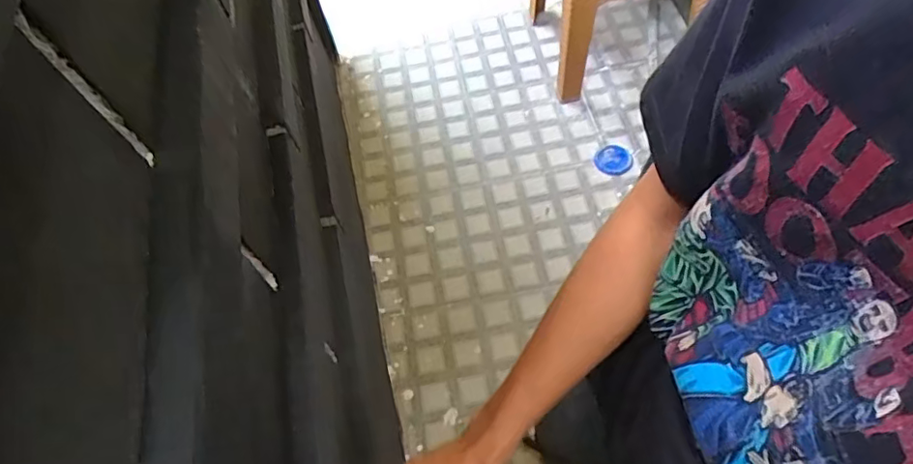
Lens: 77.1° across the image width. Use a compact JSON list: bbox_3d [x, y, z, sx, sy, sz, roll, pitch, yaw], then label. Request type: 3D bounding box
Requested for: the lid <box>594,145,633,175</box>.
[{"bbox_3d":[0.512,-0.235,1.869,0.113,0.019,0.128,-16,51,7],"label":"lid"}]

